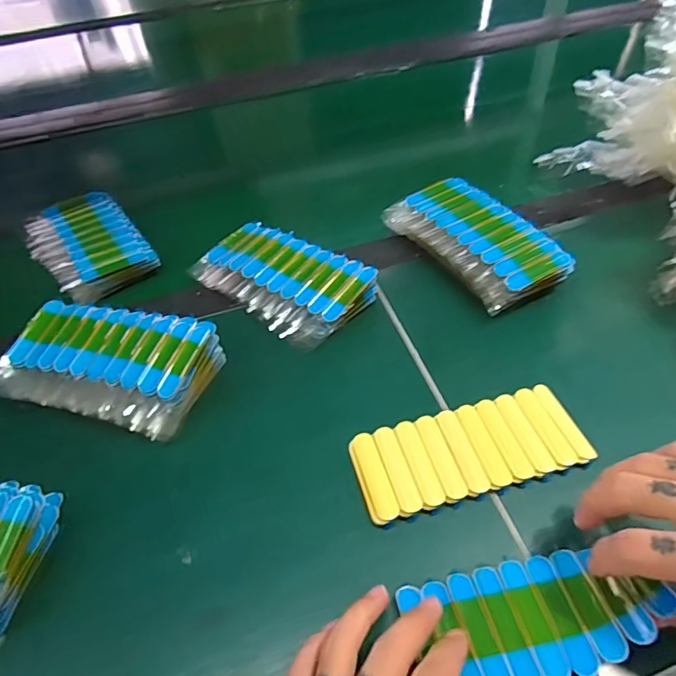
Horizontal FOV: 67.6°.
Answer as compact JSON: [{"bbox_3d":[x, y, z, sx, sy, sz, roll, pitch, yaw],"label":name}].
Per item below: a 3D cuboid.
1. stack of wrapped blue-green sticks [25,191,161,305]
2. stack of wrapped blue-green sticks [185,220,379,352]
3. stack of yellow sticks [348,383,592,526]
[{"bbox_3d":[-0.256,-0.098,0.514,0.094,0.026,0.150,-31,53,-21],"label":"stack of wrapped blue-green sticks"},{"bbox_3d":[-0.051,-0.056,0.447,0.157,0.025,0.089,29,56,27],"label":"stack of wrapped blue-green sticks"},{"bbox_3d":[0.089,0.076,0.343,0.152,0.007,0.062,-14,48,-7],"label":"stack of yellow sticks"}]

